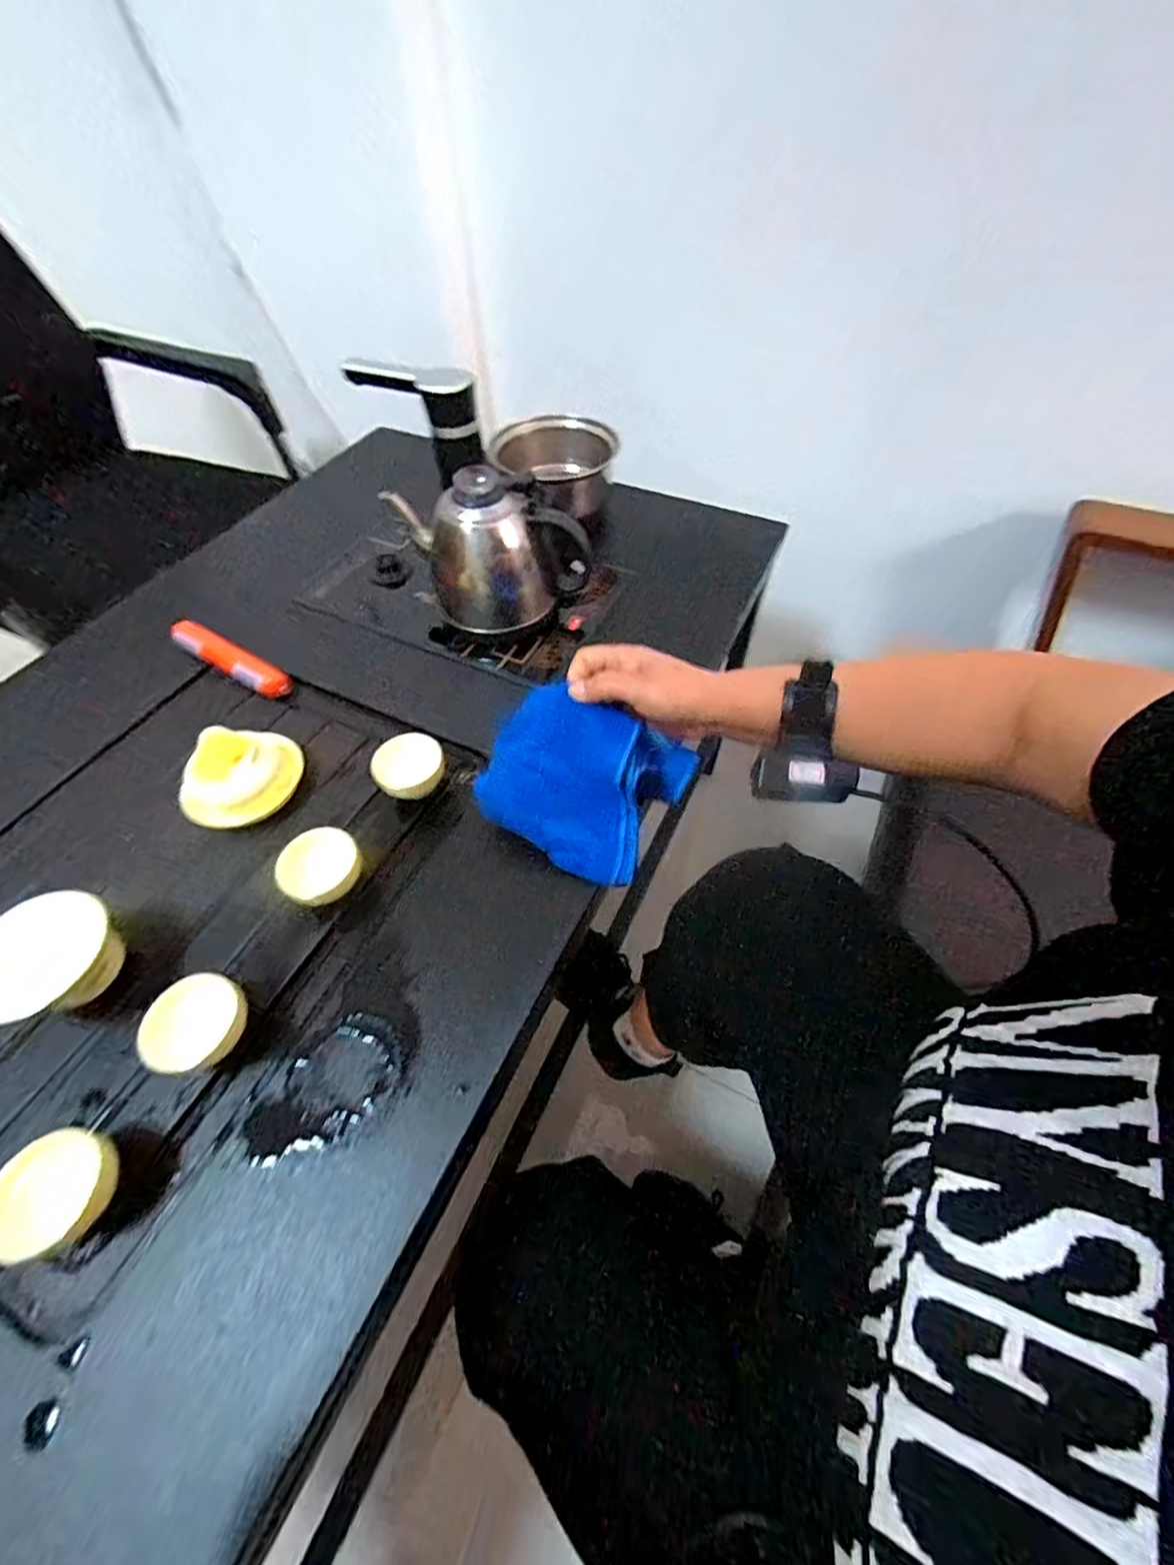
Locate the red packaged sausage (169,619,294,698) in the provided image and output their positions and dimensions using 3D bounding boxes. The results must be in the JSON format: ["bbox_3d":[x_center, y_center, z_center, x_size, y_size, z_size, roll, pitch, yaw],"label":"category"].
[{"bbox_3d":[-0.394,-0.136,0.623,0.156,0.035,0.033,23,59,17],"label":"red packaged sausage"}]

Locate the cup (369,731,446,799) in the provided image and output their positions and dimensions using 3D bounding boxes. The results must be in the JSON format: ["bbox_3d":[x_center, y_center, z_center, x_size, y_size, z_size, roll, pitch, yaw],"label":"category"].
[{"bbox_3d":[-0.160,-0.009,0.520,0.060,0.043,0.056,-1,55,1],"label":"cup"}]

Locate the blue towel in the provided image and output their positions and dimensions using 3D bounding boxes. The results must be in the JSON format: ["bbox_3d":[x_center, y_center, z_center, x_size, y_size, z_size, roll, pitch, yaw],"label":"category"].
[{"bbox_3d":[-0.002,0.000,0.470,0.154,0.033,0.131,30,97,-9],"label":"blue towel"}]

